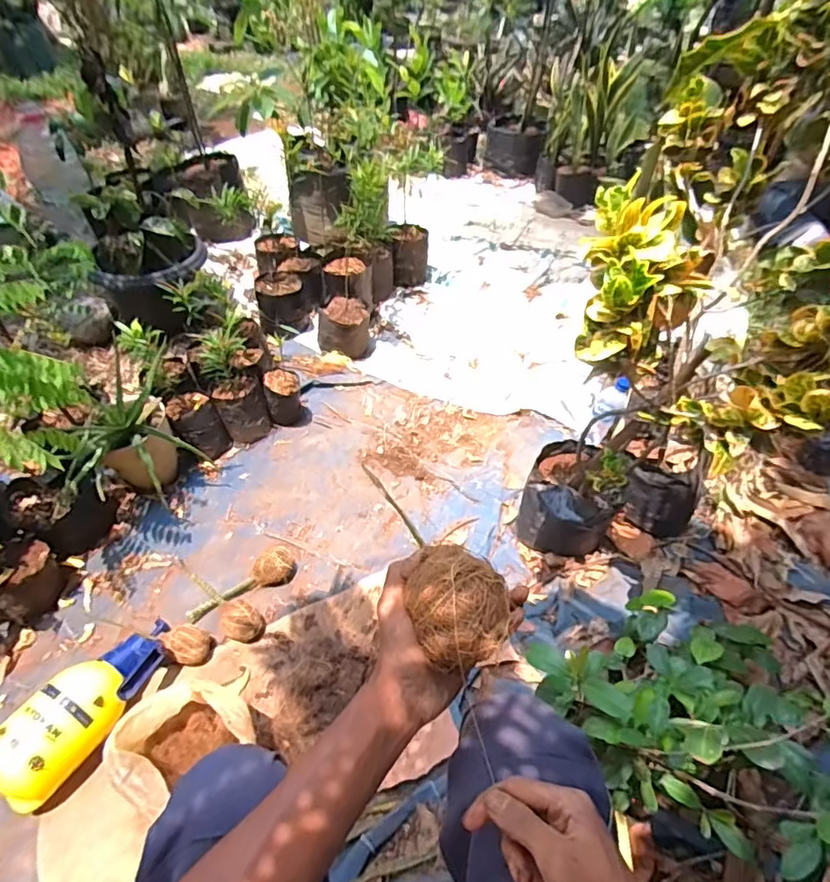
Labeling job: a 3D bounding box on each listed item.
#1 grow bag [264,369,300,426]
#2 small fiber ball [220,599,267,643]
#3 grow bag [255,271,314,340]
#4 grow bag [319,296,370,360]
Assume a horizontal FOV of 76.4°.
[{"bbox_3d":[-0.355,-0.126,1.436,0.091,0.121,0.094,-10,48,-8],"label":"grow bag"},{"bbox_3d":[-0.350,0.362,1.062,0.094,0.064,0.075,30,54,25],"label":"small fiber ball"},{"bbox_3d":[-0.421,-0.430,1.709,0.162,0.152,0.177,-12,49,-11],"label":"grow bag"},{"bbox_3d":[-0.223,-0.349,1.665,0.163,0.148,0.135,-5,48,-4],"label":"grow bag"}]

